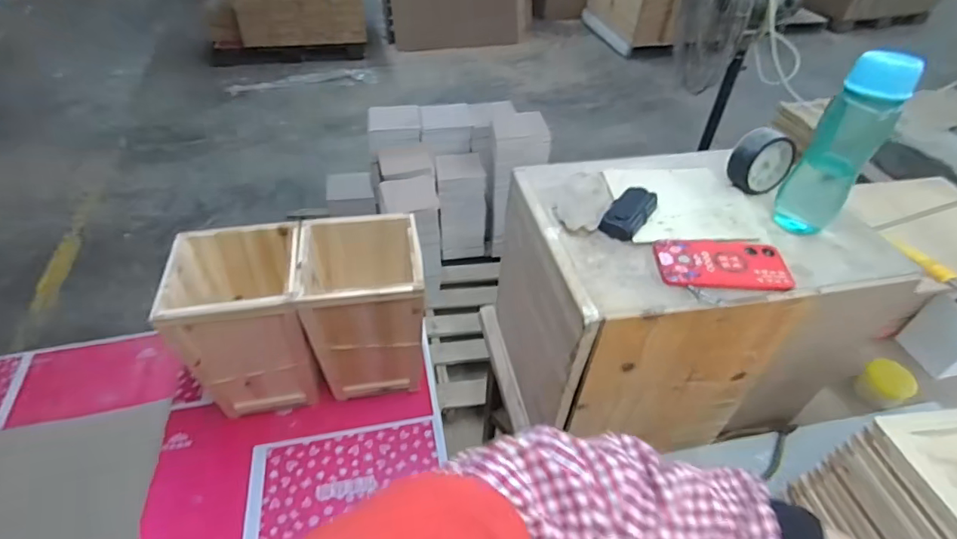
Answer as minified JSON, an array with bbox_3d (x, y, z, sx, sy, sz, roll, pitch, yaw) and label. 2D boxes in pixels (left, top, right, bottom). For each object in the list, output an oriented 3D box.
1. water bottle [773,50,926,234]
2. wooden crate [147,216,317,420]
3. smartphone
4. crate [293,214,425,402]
[{"bbox_3d":[0.473,-0.158,0.644,0.080,0.233,0.062,33,51,28],"label":"water bottle"},{"bbox_3d":[-0.485,0.120,1.078,0.242,0.347,0.240,-7,44,-10],"label":"wooden crate"},{"bbox_3d":[0.317,-0.007,0.637,0.167,0.014,0.077,2,43,-1],"label":"smartphone"},{"bbox_3d":[-0.248,0.090,1.123,0.239,0.349,0.248,-7,44,-10],"label":"crate"}]

